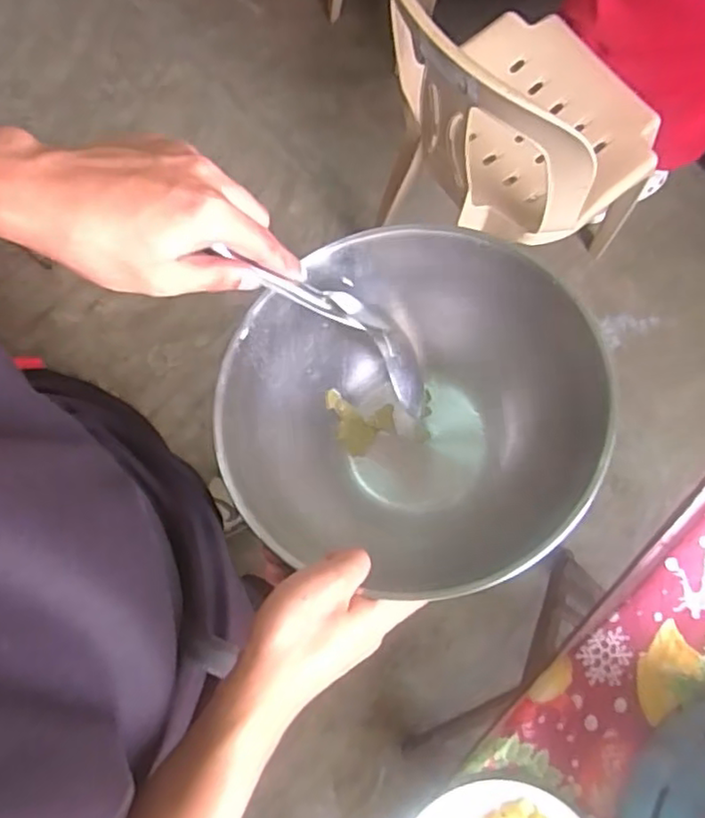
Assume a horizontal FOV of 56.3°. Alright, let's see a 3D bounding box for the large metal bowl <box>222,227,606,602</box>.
[{"bbox_3d":[0.047,-0.002,0.449,0.240,0.110,0.240,-6,65,13],"label":"large metal bowl"}]

